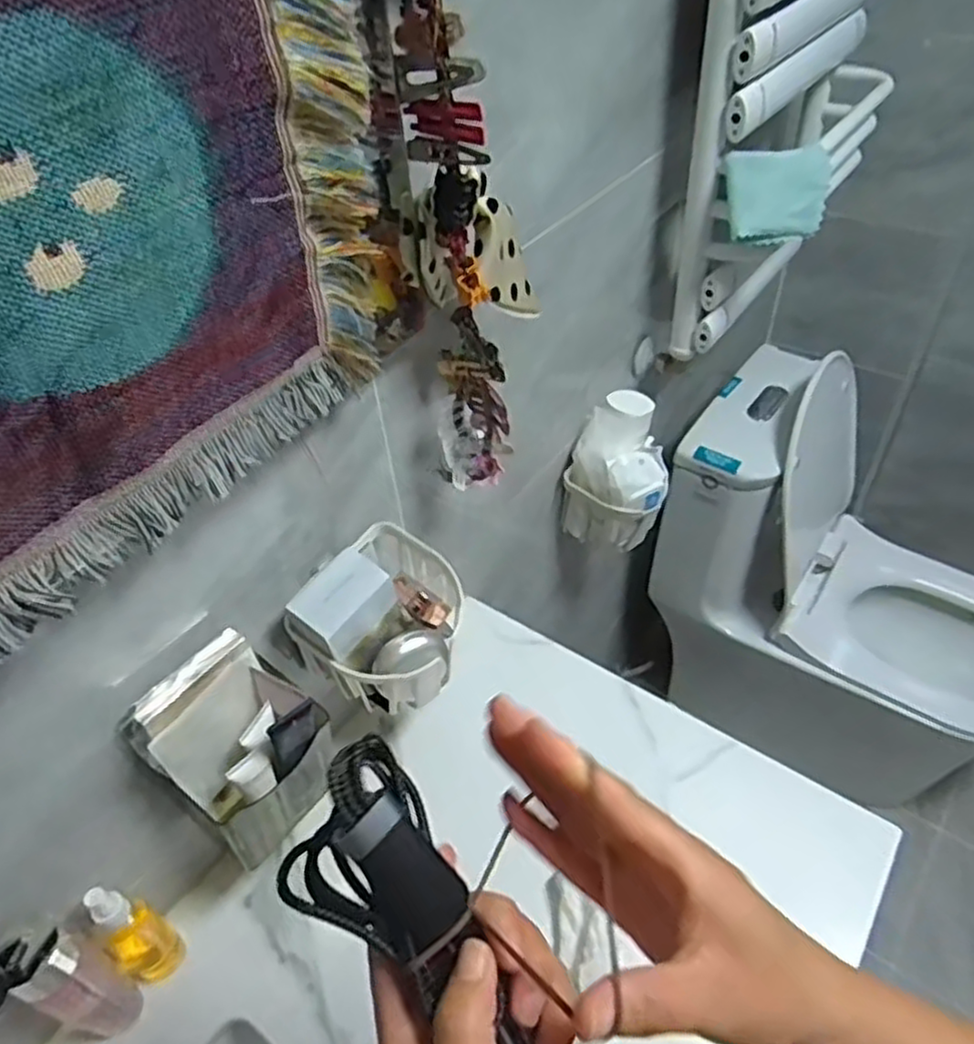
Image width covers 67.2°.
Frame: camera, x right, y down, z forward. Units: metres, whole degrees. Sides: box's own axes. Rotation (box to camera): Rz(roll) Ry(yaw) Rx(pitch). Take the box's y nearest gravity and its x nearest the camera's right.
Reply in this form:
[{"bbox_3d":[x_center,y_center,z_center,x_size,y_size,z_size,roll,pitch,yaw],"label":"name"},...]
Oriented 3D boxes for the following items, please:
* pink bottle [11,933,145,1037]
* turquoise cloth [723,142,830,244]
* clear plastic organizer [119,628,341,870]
[{"bbox_3d":[-0.276,0.331,0.515,0.032,0.151,0.040,14,47,19],"label":"pink bottle"},{"bbox_3d":[0.336,-0.375,0.843,0.113,0.085,0.064,-7,44,-1],"label":"turquoise cloth"},{"bbox_3d":[-0.174,0.158,0.531,0.082,0.119,0.105,23,51,26],"label":"clear plastic organizer"}]

